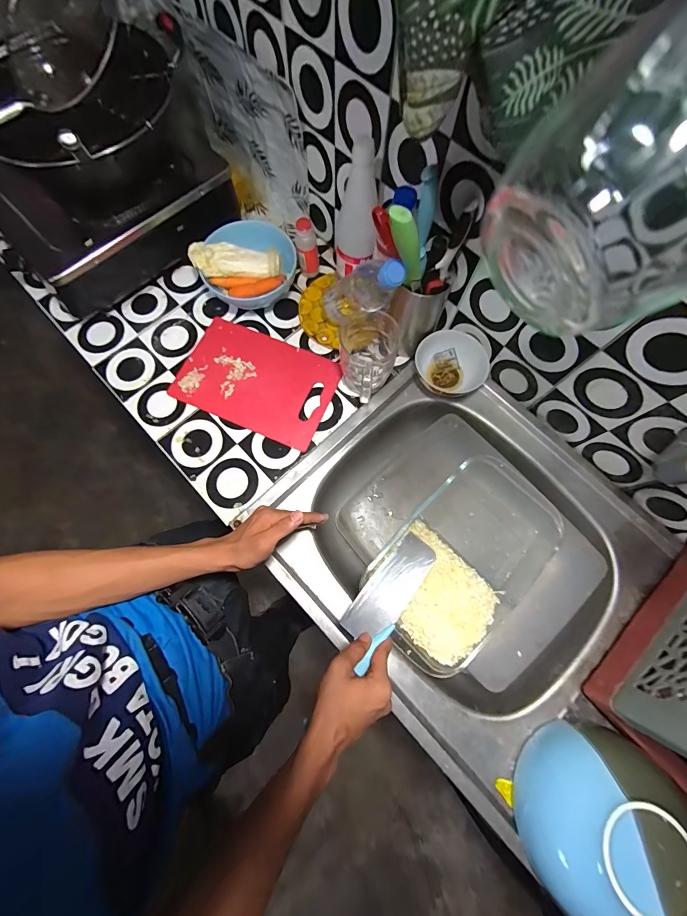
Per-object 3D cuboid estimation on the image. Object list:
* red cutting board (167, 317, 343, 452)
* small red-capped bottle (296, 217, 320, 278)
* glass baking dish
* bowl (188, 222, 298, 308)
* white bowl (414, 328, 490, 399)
[{"bbox_3d":[-0.154,-0.140,0.622,0.267,0.012,0.175,22,75,6],"label":"red cutting board"},{"bbox_3d":[-0.065,-0.379,0.626,0.034,0.091,0.029,6,74,2],"label":"small red-capped bottle"},{"bbox_3d":[0.169,0.140,0.494,0.283,0.055,0.170,-43,78,-11],"label":"glass baking dish"},{"bbox_3d":[-0.164,-0.345,0.634,0.172,0.083,0.159,0,74,0],"label":"bowl"},{"bbox_3d":[0.186,-0.155,0.591,0.121,0.056,0.110,0,74,0],"label":"white bowl"}]

